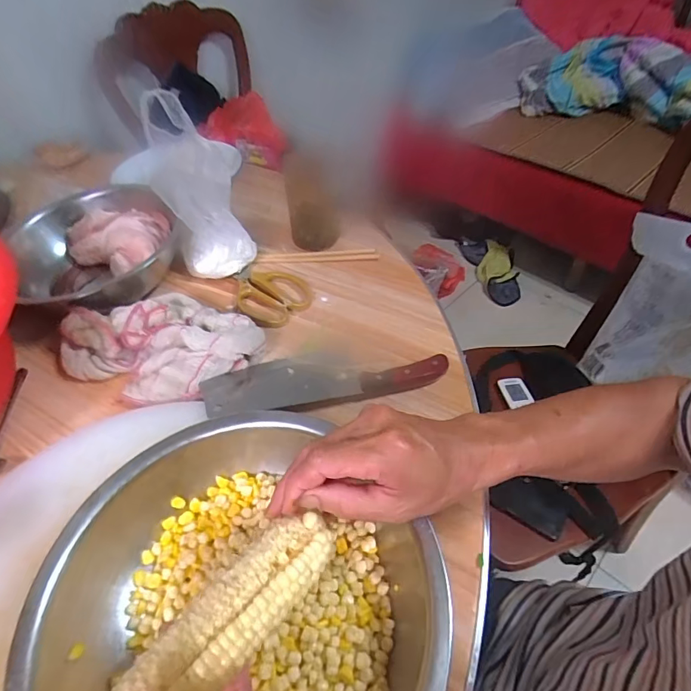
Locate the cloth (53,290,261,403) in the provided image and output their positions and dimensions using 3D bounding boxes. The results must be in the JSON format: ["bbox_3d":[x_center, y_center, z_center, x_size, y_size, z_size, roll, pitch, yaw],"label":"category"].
[{"bbox_3d":[-0.233,-0.009,0.548,0.242,0.053,0.140,17,52,16],"label":"cloth"}]

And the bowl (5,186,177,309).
[{"bbox_3d":[-0.356,-0.142,0.664,0.202,0.088,0.214,-1,48,1],"label":"bowl"}]

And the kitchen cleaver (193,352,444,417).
[{"bbox_3d":[-0.021,0.041,0.526,0.281,0.028,0.074,-7,50,-4],"label":"kitchen cleaver"}]

